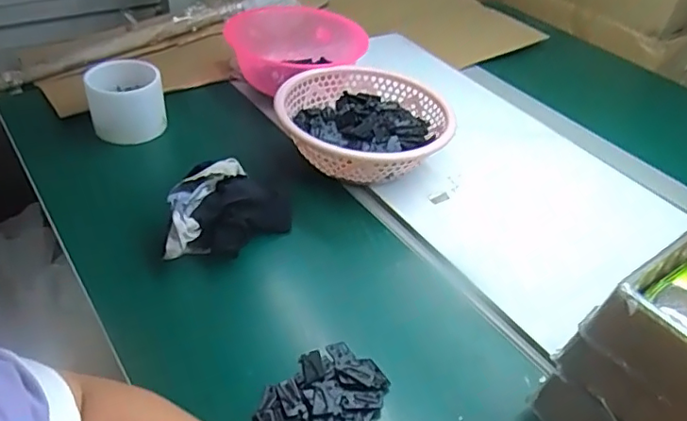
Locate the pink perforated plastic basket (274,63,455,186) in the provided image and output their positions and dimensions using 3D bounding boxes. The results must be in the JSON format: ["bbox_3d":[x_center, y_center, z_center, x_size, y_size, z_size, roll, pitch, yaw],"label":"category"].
[{"bbox_3d":[0.021,-0.094,0.683,0.196,0.074,0.192,-2,42,-10],"label":"pink perforated plastic basket"}]

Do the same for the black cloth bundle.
[{"bbox_3d":[-0.123,0.000,0.583,0.137,0.054,0.088,-17,47,-26],"label":"black cloth bundle"}]

